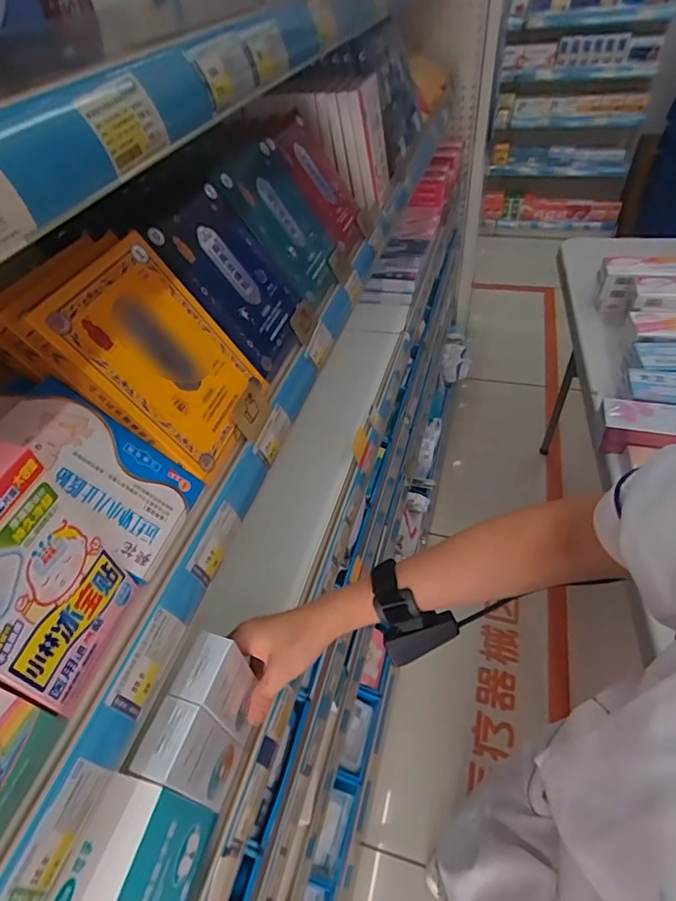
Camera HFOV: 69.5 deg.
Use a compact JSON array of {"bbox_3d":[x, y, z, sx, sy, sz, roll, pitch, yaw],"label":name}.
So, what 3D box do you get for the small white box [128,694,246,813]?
[{"bbox_3d":[-0.115,0.247,0.394,0.036,0.128,0.052,11,49,16],"label":"small white box"}]

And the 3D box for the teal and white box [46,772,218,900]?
[{"bbox_3d":[-0.144,0.310,0.339,0.044,0.132,0.119,9,49,15],"label":"teal and white box"}]

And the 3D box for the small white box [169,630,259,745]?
[{"bbox_3d":[-0.097,0.205,0.416,0.031,0.112,0.050,5,46,16],"label":"small white box"}]

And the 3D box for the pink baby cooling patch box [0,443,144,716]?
[{"bbox_3d":[-0.188,0.071,0.271,0.072,0.137,0.085,9,49,15],"label":"pink baby cooling patch box"}]

